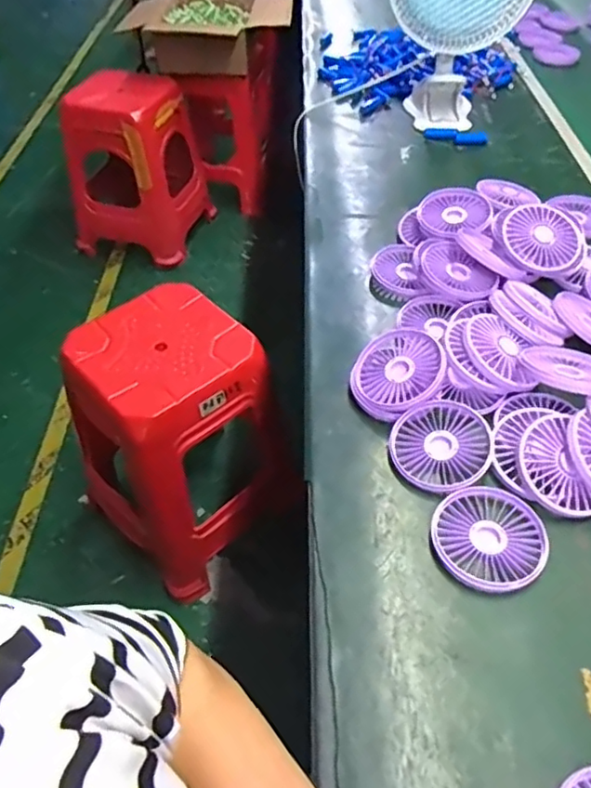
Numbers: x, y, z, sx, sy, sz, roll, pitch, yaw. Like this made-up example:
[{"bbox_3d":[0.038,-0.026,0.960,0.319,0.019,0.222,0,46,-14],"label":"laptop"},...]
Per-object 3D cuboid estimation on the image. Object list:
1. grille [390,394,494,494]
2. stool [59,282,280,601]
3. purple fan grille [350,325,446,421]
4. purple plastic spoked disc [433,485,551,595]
[{"bbox_3d":[0.132,0.047,0.542,0.089,0.015,0.089,-7,57,10],"label":"grille"},{"bbox_3d":[-0.225,0.087,1.142,0.312,0.449,0.306,-37,57,-27],"label":"stool"},{"bbox_3d":[0.099,-0.022,0.577,0.095,0.015,0.087,-10,58,17],"label":"purple fan grille"},{"bbox_3d":[0.157,0.116,0.480,0.083,0.012,0.087,-1,49,1],"label":"purple plastic spoked disc"}]

